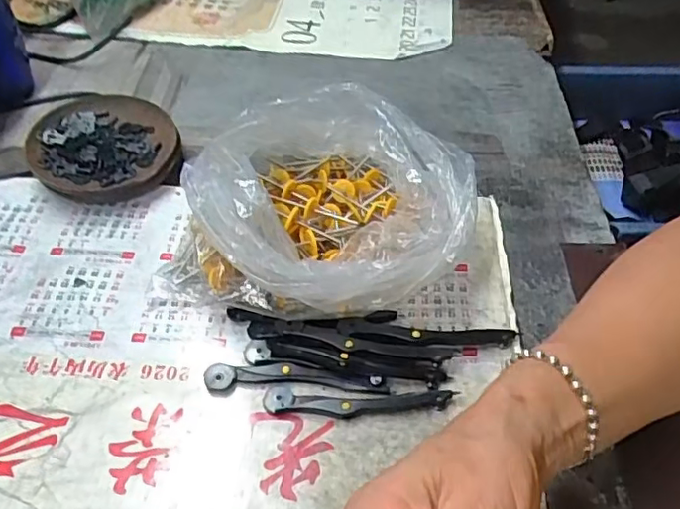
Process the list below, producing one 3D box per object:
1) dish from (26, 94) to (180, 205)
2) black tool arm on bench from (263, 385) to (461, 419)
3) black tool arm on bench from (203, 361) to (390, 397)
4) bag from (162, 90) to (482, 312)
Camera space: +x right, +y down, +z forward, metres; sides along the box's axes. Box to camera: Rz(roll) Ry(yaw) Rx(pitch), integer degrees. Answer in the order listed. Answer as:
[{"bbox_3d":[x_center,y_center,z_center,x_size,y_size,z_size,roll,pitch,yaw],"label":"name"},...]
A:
[{"bbox_3d":[-0.196,-0.090,0.507,0.113,0.033,0.108,0,48,0],"label":"dish"},{"bbox_3d":[0.011,0.089,0.363,0.112,0.006,0.017,2,48,1],"label":"black tool arm on bench"},{"bbox_3d":[-0.028,0.077,0.373,0.110,0.008,0.019,2,48,1],"label":"black tool arm on bench"},{"bbox_3d":[-0.012,-0.035,0.419,0.194,0.088,0.162,13,50,11],"label":"bag"}]

